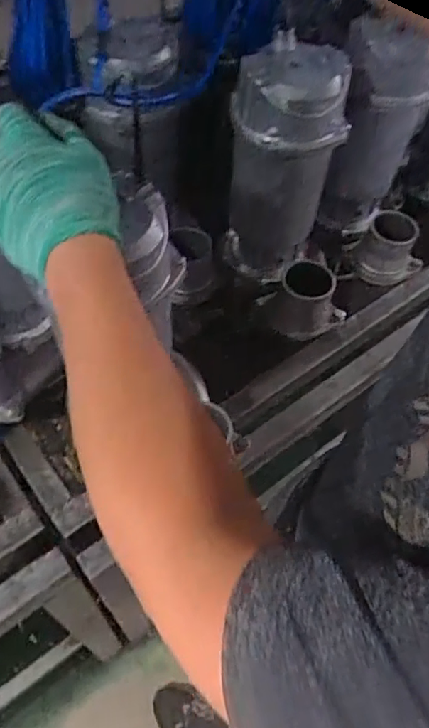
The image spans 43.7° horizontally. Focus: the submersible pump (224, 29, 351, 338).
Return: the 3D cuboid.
[{"bbox_3d":[0.099,-0.211,0.692,0.158,0.302,0.197,3,57,-2],"label":"submersible pump"}]

